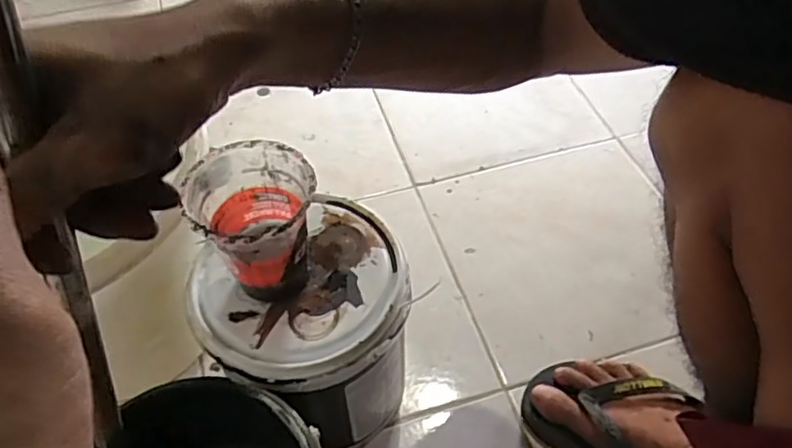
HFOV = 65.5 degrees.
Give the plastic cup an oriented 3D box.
[{"bbox_3d":[-0.101,0.008,0.468,0.083,0.108,0.089,-1,51,1],"label":"plastic cup"}]

